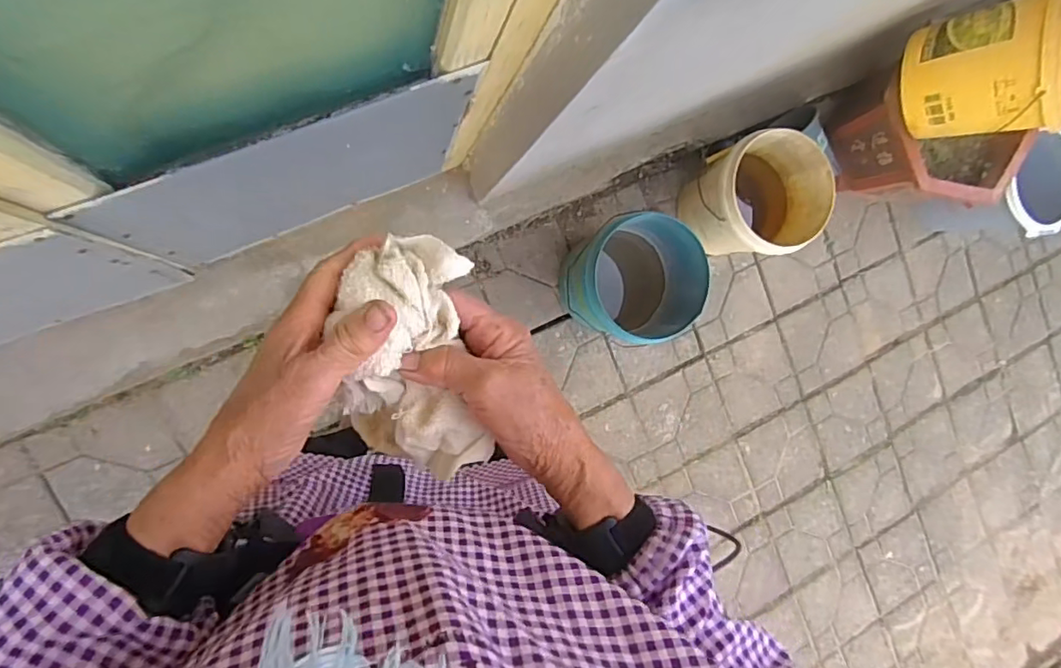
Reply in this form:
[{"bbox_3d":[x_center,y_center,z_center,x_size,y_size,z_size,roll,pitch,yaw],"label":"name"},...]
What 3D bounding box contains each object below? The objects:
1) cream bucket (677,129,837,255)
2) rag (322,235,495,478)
[{"bbox_3d":[0.523,-0.310,1.338,0.282,0.239,0.259,-1,93,-14],"label":"cream bucket"},{"bbox_3d":[-0.074,0.020,0.358,0.084,0.051,0.153,-5,105,-7],"label":"rag"}]

